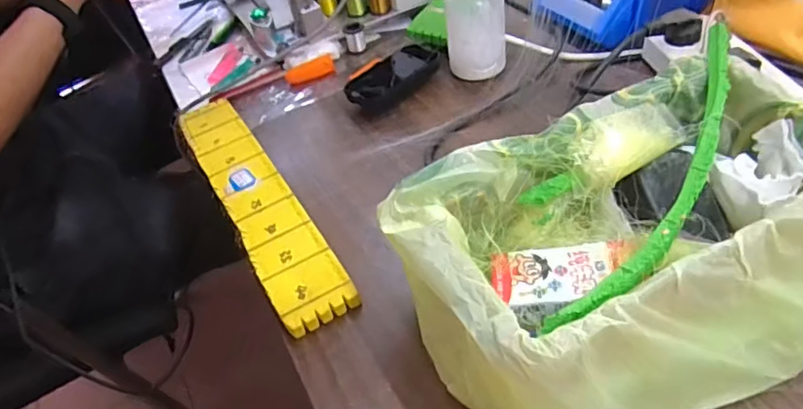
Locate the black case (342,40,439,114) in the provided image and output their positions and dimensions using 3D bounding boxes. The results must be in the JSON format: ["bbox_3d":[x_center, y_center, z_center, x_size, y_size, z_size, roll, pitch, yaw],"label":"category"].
[{"bbox_3d":[-0.003,-0.144,0.634,0.133,0.030,0.052,-35,47,-23],"label":"black case"}]

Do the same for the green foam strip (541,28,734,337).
[{"bbox_3d":[0.159,-0.023,0.333,0.038,0.034,0.257,22,52,31],"label":"green foam strip"}]

